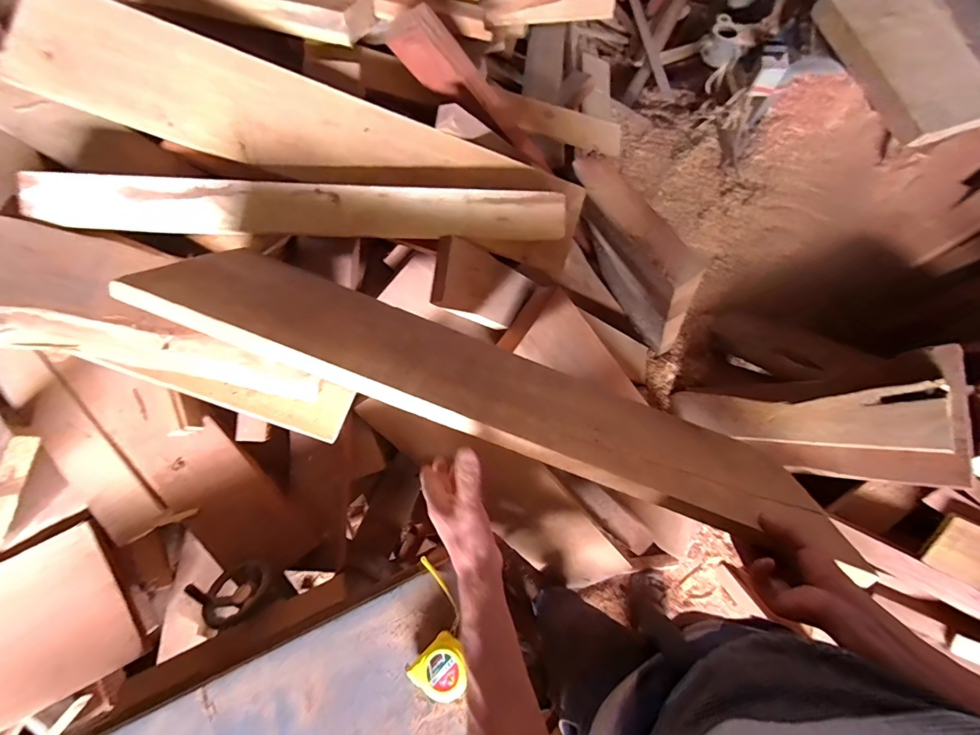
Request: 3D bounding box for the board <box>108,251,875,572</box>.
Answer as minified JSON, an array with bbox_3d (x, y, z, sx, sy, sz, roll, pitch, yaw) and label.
[{"bbox_3d":[0.020,0.028,0.632,0.966,0.275,0.024,21,117,-3],"label":"board"}]

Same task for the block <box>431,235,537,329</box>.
[{"bbox_3d":[-0.011,-0.150,0.824,0.219,0.026,0.137,23,77,-39],"label":"block"}]

